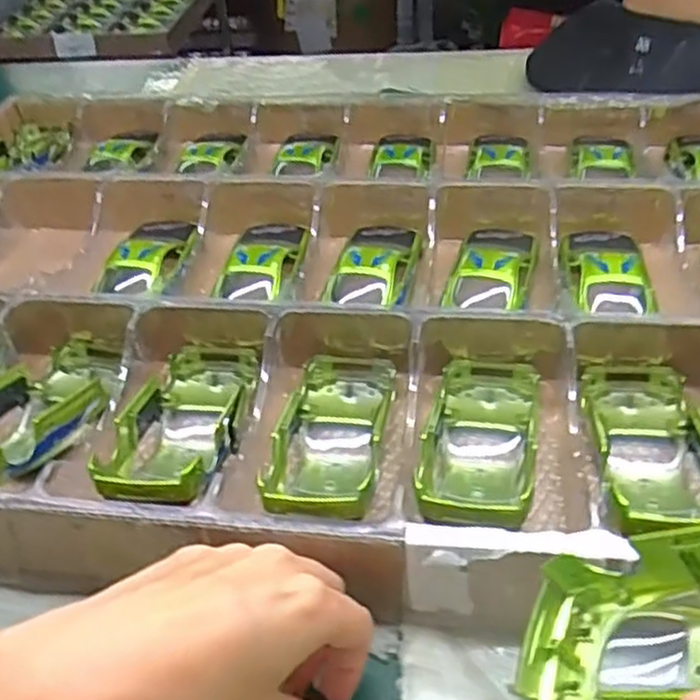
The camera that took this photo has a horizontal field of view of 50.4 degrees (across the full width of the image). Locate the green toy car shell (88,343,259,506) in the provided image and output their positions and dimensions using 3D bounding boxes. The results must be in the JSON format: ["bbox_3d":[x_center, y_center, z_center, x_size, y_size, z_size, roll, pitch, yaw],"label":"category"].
[{"bbox_3d":[-0.085,0.040,0.392,0.058,0.035,0.137,-4,23,3],"label":"green toy car shell"}]

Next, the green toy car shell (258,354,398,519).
[{"bbox_3d":[-0.008,0.045,0.381,0.053,0.039,0.133,1,21,8],"label":"green toy car shell"}]

